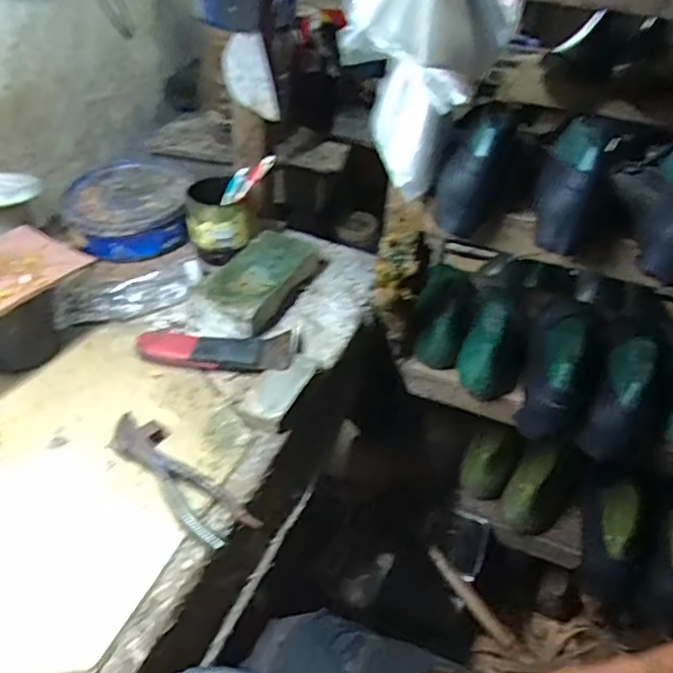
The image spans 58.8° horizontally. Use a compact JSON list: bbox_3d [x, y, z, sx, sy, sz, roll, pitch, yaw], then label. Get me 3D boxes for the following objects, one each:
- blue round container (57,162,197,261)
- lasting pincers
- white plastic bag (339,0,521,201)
[{"bbox_3d":[-0.303,-0.197,0.873,0.180,0.067,0.197,-3,39,-10],"label":"blue round container"},{"bbox_3d":[-0.151,0.127,0.554,0.185,0.019,0.052,33,46,31],"label":"lasting pincers"},{"bbox_3d":[0.085,-0.284,0.607,0.160,0.248,0.088,15,40,12],"label":"white plastic bag"}]

